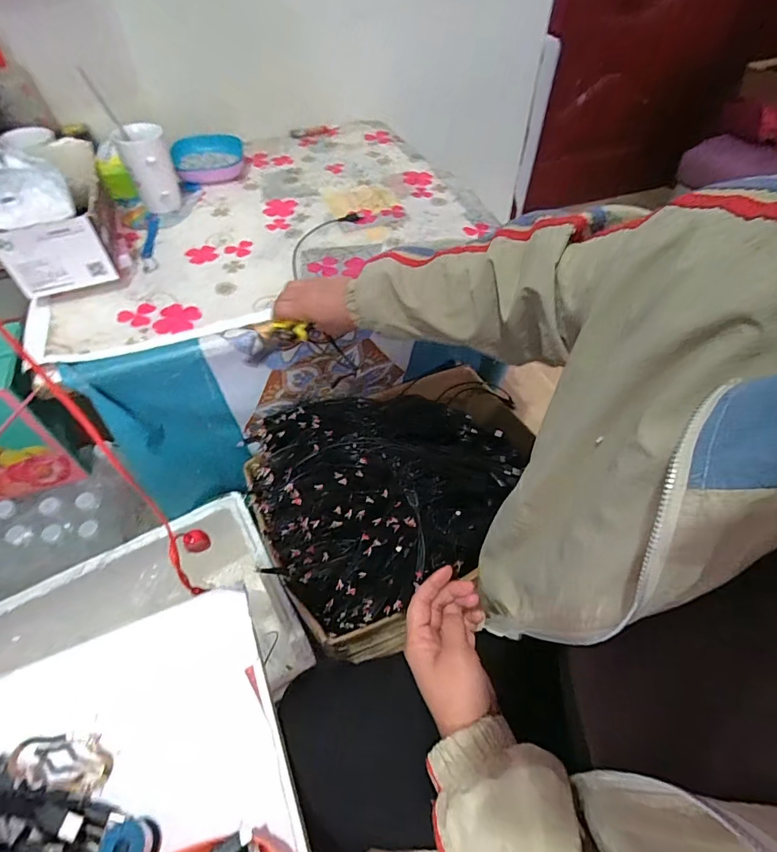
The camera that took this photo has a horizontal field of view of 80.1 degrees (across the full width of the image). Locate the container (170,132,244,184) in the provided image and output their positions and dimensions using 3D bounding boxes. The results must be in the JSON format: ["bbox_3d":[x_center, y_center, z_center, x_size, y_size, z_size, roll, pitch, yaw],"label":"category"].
[{"bbox_3d":[-0.354,-0.526,0.909,0.140,0.037,0.137,-17,56,-13],"label":"container"}]

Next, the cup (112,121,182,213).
[{"bbox_3d":[-0.405,-0.437,0.794,0.076,0.119,0.096,-26,59,-18],"label":"cup"}]

